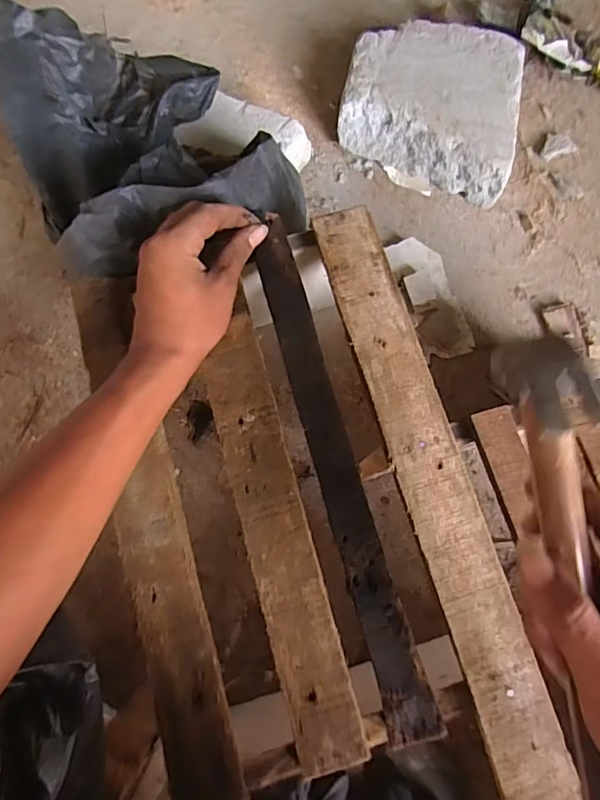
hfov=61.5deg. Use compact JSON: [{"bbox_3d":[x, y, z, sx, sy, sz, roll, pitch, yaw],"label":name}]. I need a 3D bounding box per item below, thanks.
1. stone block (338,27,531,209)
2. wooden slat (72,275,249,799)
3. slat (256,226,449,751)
[{"bbox_3d":[0.164,-0.353,0.597,0.208,0.068,0.168,24,78,5],"label":"stone block"},{"bbox_3d":[-0.105,0.080,0.354,0.046,0.013,0.370,-16,77,-4],"label":"wooden slat"},{"bbox_3d":[0.024,0.036,0.366,0.030,0.023,0.383,-15,76,-4],"label":"slat"}]

